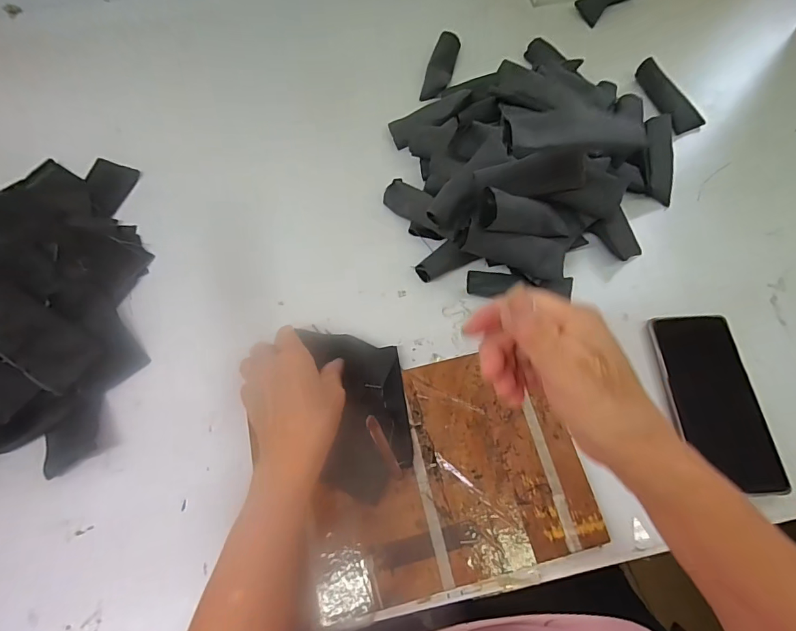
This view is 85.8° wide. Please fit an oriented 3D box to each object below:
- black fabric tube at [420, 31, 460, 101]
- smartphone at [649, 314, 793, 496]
[{"bbox_3d":[0.057,-0.324,0.557,0.032,0.020,0.102,13,67,7],"label":"black fabric tube"},{"bbox_3d":[0.281,0.075,0.385,0.074,0.012,0.157,-4,66,0],"label":"smartphone"}]

